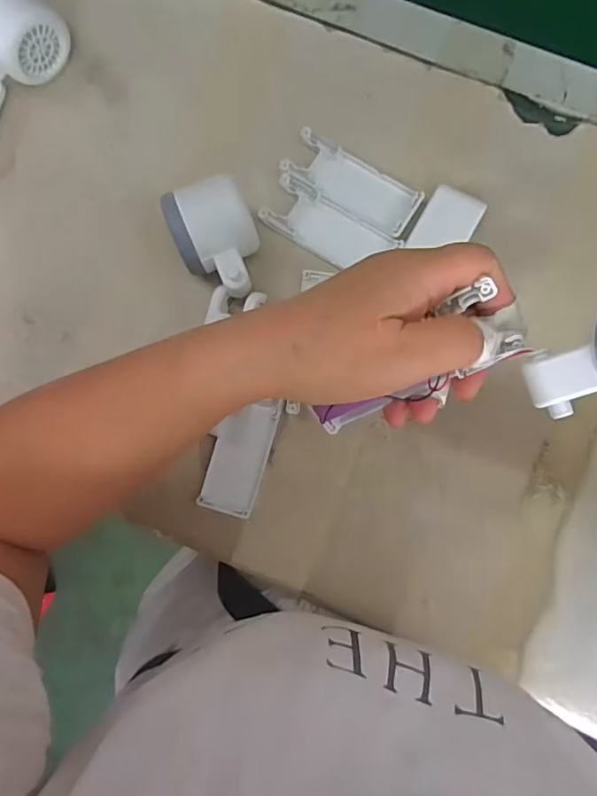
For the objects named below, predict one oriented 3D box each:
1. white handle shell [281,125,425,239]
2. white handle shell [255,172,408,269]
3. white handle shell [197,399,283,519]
[{"bbox_3d":[0.040,-0.160,0.414,0.102,0.007,0.038,32,88,5],"label":"white handle shell"},{"bbox_3d":[0.023,-0.125,0.411,0.099,0.004,0.041,32,88,5],"label":"white handle shell"},{"bbox_3d":[-0.042,0.042,0.398,0.038,0.010,0.080,16,87,5],"label":"white handle shell"}]

